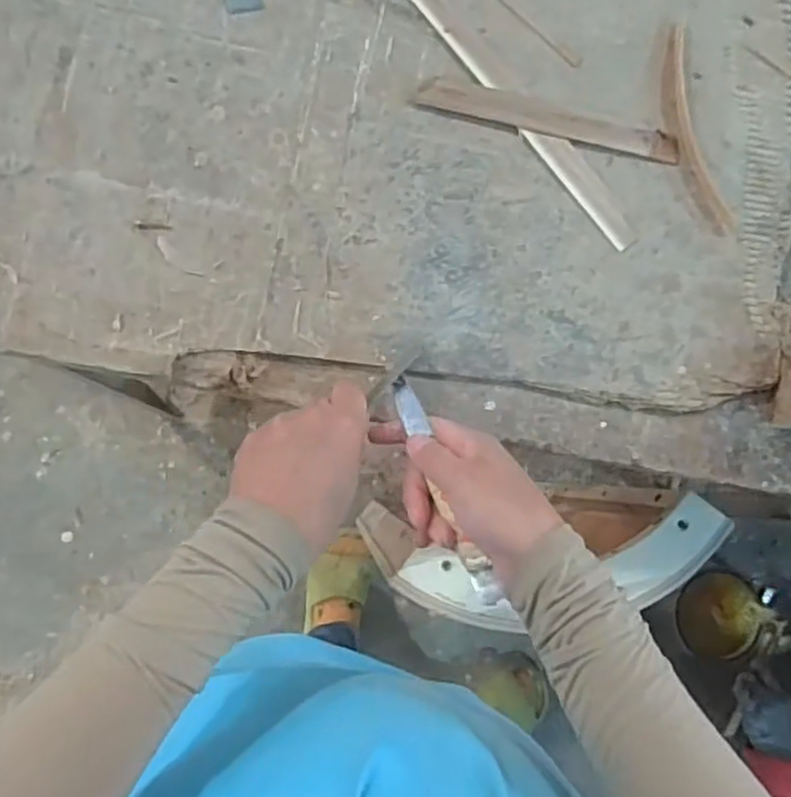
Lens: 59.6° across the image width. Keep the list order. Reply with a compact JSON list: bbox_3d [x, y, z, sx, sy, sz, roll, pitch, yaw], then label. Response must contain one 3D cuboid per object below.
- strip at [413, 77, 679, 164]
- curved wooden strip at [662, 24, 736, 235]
[{"bbox_3d":[0.111,-0.202,0.496,0.190,0.004,0.025,11,83,-5],"label":"strip"},{"bbox_3d":[0.218,-0.199,0.513,0.029,0.005,0.160,-12,85,-7],"label":"curved wooden strip"}]

